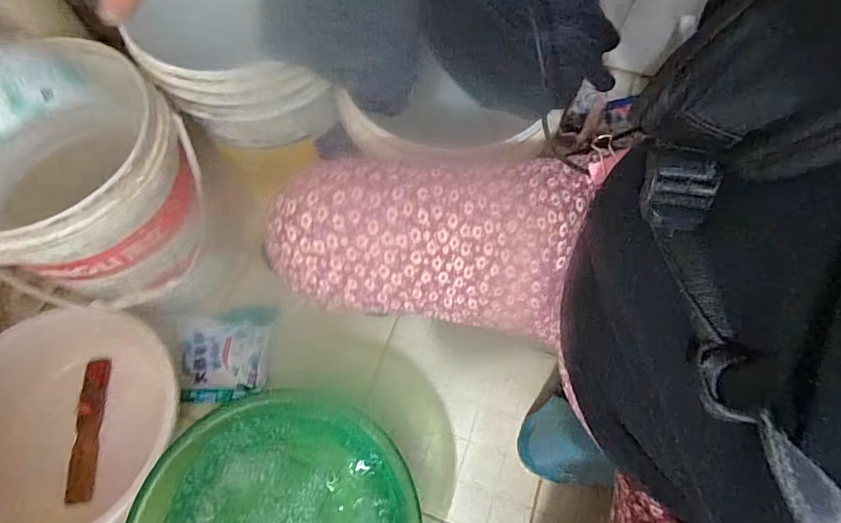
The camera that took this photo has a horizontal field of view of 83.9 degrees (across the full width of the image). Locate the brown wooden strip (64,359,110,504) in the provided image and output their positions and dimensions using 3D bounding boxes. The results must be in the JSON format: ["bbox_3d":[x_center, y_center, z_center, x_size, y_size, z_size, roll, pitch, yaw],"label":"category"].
[{"bbox_3d":[-0.533,0.267,0.752,0.037,0.014,0.216,15,56,-42],"label":"brown wooden strip"}]

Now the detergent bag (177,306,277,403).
[{"bbox_3d":[-0.333,0.157,0.799,0.157,0.034,0.155,-7,66,-4],"label":"detergent bag"}]

